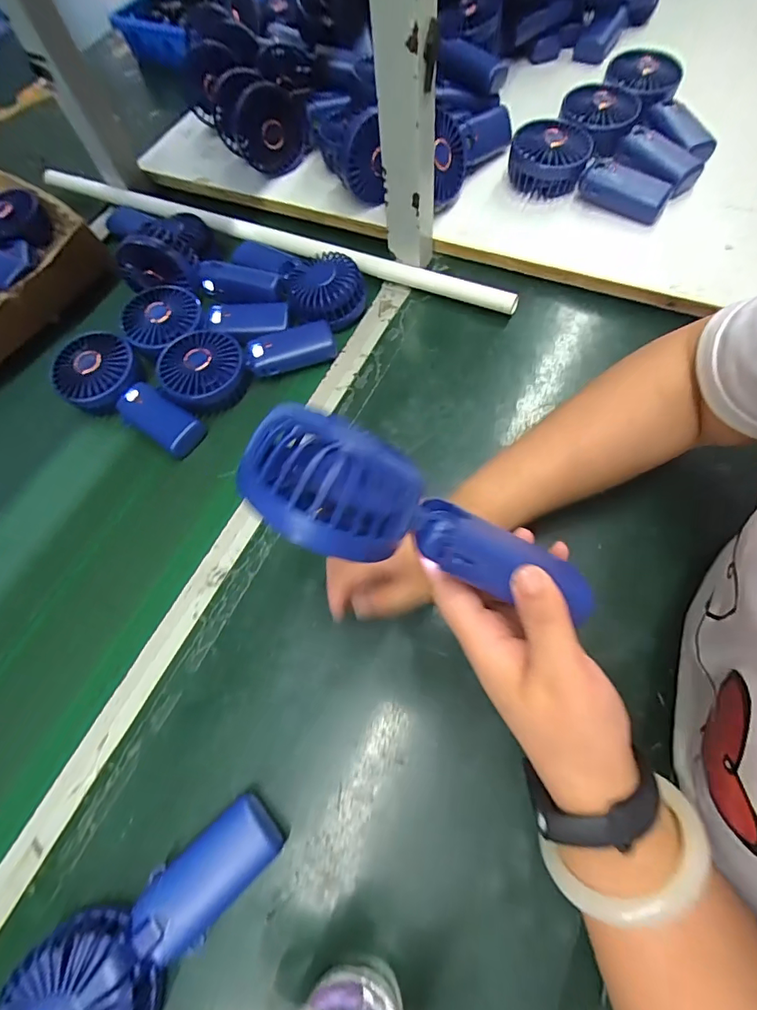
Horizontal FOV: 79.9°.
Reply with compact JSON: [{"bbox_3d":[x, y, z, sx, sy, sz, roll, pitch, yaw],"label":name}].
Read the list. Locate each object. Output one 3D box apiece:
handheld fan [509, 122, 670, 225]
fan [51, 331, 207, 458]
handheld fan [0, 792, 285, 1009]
[{"bbox_3d":[0.239,-0.380,0.513,0.181,0.051,0.082,24,70,15],"label":"handheld fan"},{"bbox_3d":[-0.269,-0.114,0.477,0.178,0.041,0.085,39,74,18],"label":"fan"},{"bbox_3d":[-0.139,0.272,0.285,0.173,0.050,0.083,-37,70,-11],"label":"handheld fan"}]

